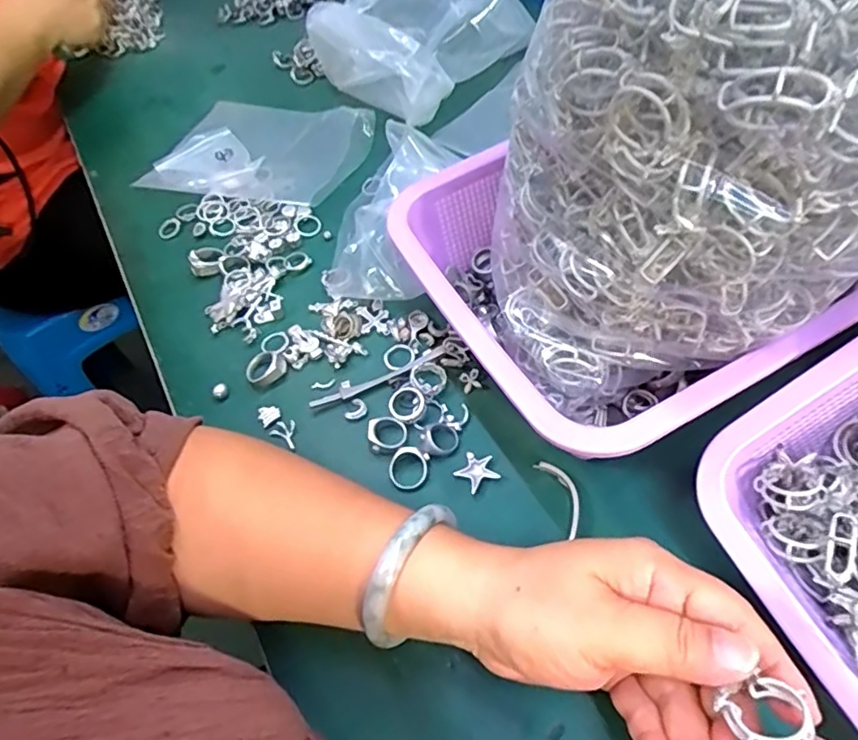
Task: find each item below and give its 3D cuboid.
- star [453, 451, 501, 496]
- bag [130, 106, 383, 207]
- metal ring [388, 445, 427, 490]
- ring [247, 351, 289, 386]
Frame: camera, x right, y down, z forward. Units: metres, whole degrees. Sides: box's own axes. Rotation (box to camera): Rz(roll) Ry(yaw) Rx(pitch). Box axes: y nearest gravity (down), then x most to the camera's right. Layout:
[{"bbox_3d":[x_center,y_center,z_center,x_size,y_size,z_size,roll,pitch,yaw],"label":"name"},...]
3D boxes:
[{"bbox_3d":[0.028,0.060,0.347,0.023,0.005,0.022,-29,57,-10],"label":"star"},{"bbox_3d":[-0.159,-0.204,0.546,0.191,0.032,0.140,14,60,18],"label":"bag"},{"bbox_3d":[-0.012,0.059,0.352,0.025,0.004,0.025,-2,73,6],"label":"metal ring"},{"bbox_3d":[-0.114,-0.002,0.407,0.026,0.008,0.026,-4,56,7],"label":"ring"}]

